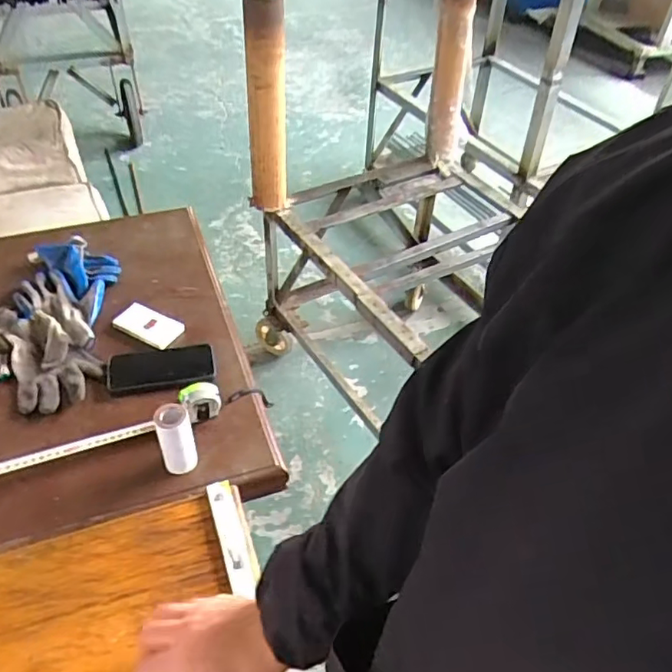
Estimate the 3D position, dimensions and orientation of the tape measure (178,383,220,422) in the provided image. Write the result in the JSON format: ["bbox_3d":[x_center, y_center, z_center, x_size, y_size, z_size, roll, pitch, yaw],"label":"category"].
[{"bbox_3d":[-0.189,0.095,0.828,0.051,0.055,0.032,-17,48,-19],"label":"tape measure"}]

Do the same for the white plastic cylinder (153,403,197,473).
[{"bbox_3d":[-0.205,0.134,0.758,0.044,0.099,0.038,-15,48,-17],"label":"white plastic cylinder"}]

